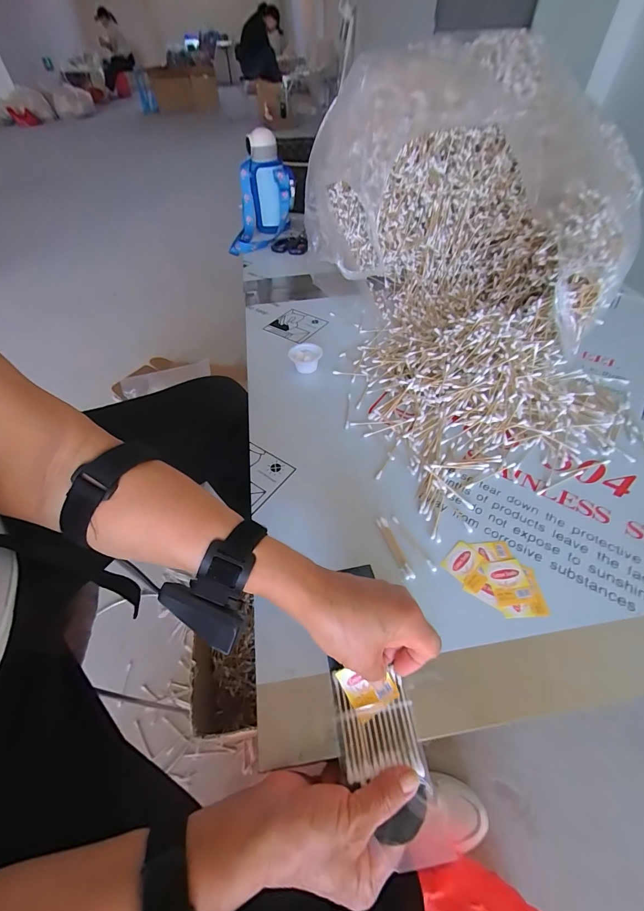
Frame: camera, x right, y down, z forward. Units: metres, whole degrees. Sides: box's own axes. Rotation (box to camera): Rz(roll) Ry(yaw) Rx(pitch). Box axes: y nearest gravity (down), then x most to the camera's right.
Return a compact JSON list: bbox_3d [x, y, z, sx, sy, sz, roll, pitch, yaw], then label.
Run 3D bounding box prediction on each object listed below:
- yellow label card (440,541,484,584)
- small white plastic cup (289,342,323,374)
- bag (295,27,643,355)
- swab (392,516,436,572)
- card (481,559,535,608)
[{"bbox_3d":[0.148,0.111,0.366,0.030,0.004,0.038,37,62,27],"label":"yellow label card"},{"bbox_3d":[-0.026,-0.161,0.578,0.051,0.034,0.054,-1,52,1],"label":"small white plastic cup"},{"bbox_3d":[0.261,-0.465,0.620,0.567,0.325,0.345,34,61,26],"label":"bag"},{"bbox_3d":[0.100,0.095,0.381,0.006,0.004,0.073,-24,55,-16],"label":"swab"},{"bbox_3d":[0.189,0.128,0.352,0.037,0.004,0.045,-6,52,-2],"label":"card"}]

